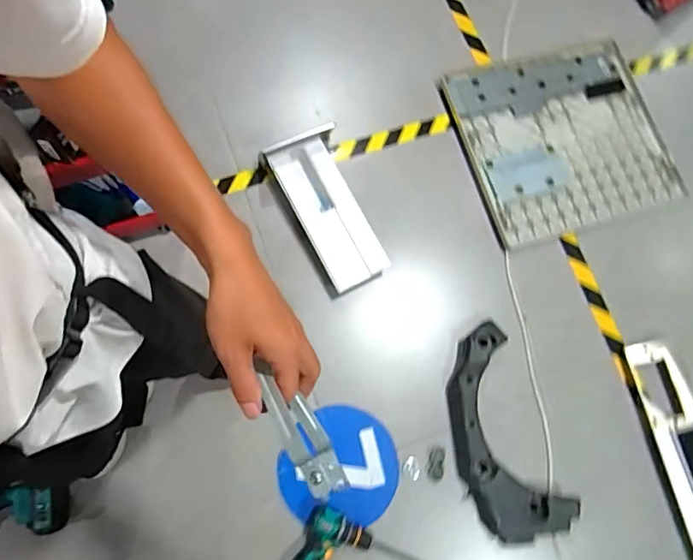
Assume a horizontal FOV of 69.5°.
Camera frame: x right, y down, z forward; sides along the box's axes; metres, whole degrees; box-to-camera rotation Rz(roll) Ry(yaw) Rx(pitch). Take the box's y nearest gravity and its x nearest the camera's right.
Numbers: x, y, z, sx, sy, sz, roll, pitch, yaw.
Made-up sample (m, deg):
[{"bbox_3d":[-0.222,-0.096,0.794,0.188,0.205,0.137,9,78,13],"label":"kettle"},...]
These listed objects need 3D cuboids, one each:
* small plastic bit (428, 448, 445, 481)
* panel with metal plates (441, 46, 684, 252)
[{"bbox_3d":[0.223,0.455,1.234,0.037,0.011,0.077,7,76,-3],"label":"small plastic bit"},{"bbox_3d":[0.627,-0.411,1.451,0.589,0.051,0.547,-16,78,-9],"label":"panel with metal plates"}]

